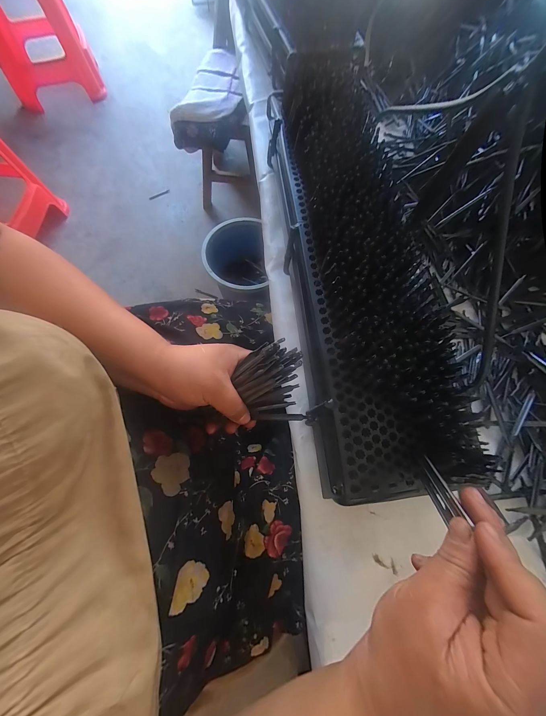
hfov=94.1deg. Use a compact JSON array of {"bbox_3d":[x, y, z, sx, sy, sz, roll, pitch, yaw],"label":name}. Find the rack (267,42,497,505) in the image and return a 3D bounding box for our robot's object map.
[{"bbox_3d":[0.087,-0.159,0.308,0.140,0.054,0.592,-6,72,-5],"label":"rack"}]

